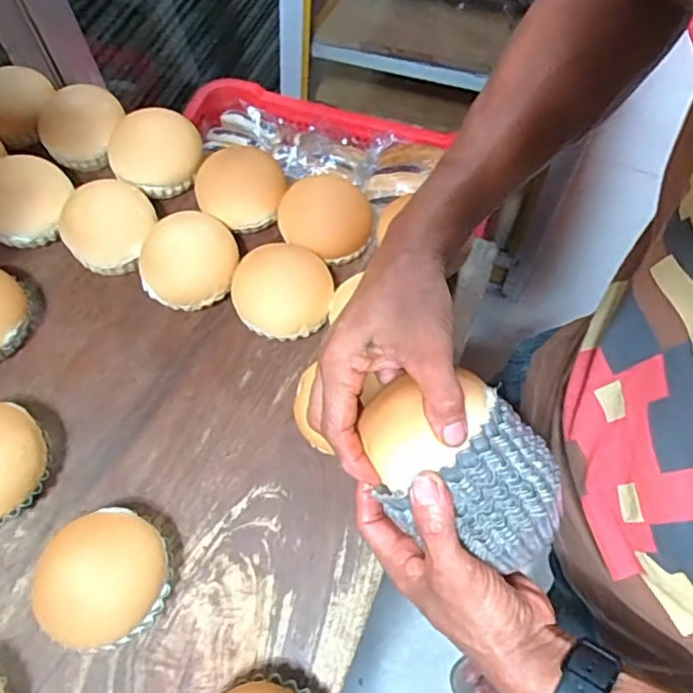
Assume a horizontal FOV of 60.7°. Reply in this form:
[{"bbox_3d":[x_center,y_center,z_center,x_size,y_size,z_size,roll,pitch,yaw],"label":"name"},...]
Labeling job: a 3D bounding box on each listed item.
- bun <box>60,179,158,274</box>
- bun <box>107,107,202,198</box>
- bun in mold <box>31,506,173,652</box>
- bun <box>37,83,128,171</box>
[{"bbox_3d":[-0.233,-0.117,0.590,0.084,0.050,0.087,-26,66,-12],"label":"bun"},{"bbox_3d":[-0.198,-0.206,0.624,0.087,0.054,0.077,-13,64,-6],"label":"bun"},{"bbox_3d":[-0.180,0.175,0.447,0.083,0.067,0.091,0,63,1],"label":"bun in mold"},{"bbox_3d":[-0.285,-0.238,0.642,0.084,0.053,0.084,0,63,1],"label":"bun"}]

